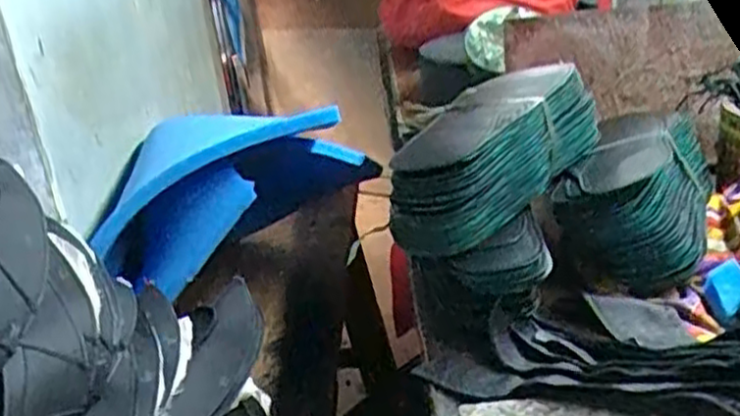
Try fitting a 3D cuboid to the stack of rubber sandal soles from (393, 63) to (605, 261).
[{"bbox_3d":[0.102,-0.048,0.643,0.100,0.079,0.251,11,29,36],"label":"stack of rubber sandal soles"}]

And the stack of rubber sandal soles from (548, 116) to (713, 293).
[{"bbox_3d":[0.224,-0.017,0.640,0.107,0.079,0.207,4,26,24],"label":"stack of rubber sandal soles"}]

